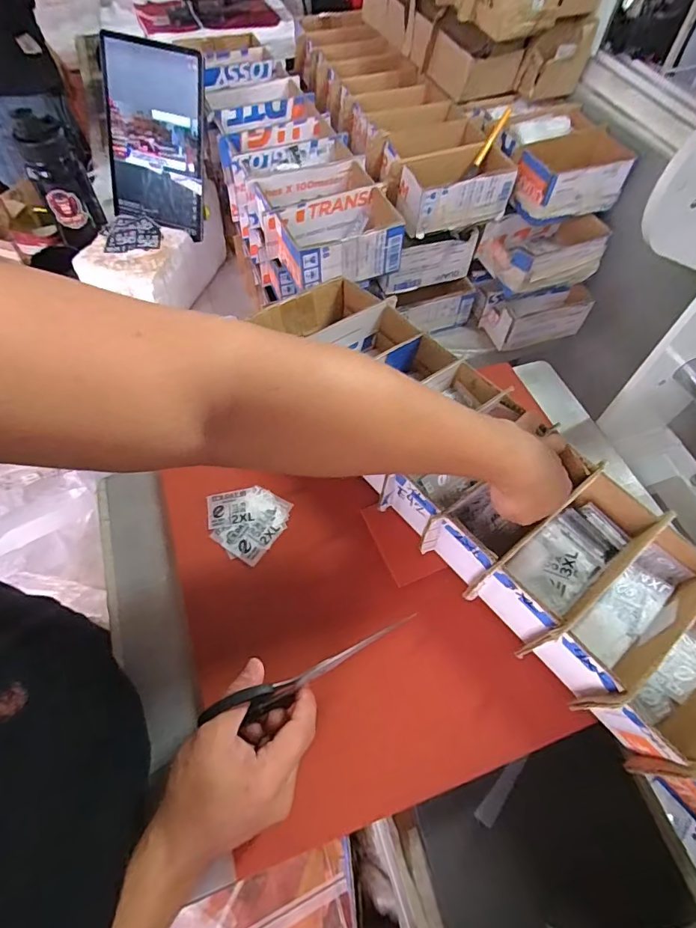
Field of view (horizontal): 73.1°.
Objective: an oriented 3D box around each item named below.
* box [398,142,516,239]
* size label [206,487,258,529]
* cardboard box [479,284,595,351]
[{"bbox_3d":[0.161,-0.410,0.703,0.172,0.069,0.083,-17,61,-12],"label":"box"},{"bbox_3d":[-0.124,0.047,0.501,0.052,0.004,0.041,-10,60,-9],"label":"size label"},{"bbox_3d":[0.323,-0.252,0.799,0.174,0.066,0.069,-14,61,-11],"label":"cardboard box"}]

